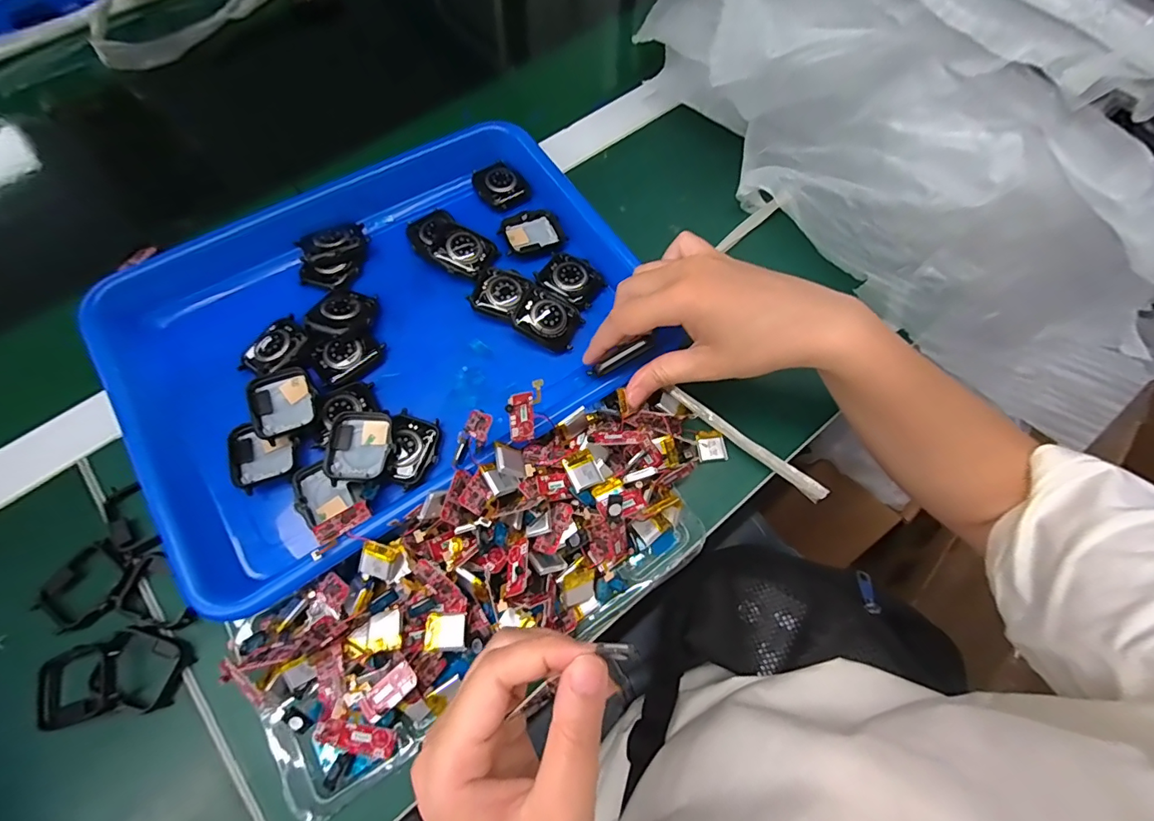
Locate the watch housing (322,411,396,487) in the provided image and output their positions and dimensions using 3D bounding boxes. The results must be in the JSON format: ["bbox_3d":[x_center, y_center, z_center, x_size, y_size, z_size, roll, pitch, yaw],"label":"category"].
[{"bbox_3d":[-0.129,0.021,0.293,0.036,0.010,0.043,-4,69,-2],"label":"watch housing"}]

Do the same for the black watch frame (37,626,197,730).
[{"bbox_3d":[-0.254,0.144,0.267,0.074,0.013,0.043,-8,69,-4],"label":"black watch frame"}]

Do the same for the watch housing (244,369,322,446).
[{"bbox_3d":[-0.178,-0.004,0.300,0.036,0.014,0.040,-25,71,-10],"label":"watch housing"}]

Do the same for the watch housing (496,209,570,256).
[{"bbox_3d":[-0.034,-0.134,0.367,0.045,0.007,0.035,-29,72,-12],"label":"watch housing"}]

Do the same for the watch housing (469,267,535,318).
[{"bbox_3d":[-0.051,-0.082,0.340,0.037,0.014,0.034,15,69,5],"label":"watch housing"}]

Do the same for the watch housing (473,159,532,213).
[{"bbox_3d":[-0.059,-0.176,0.383,0.037,0.012,0.042,-40,74,-15],"label":"watch housing"}]

